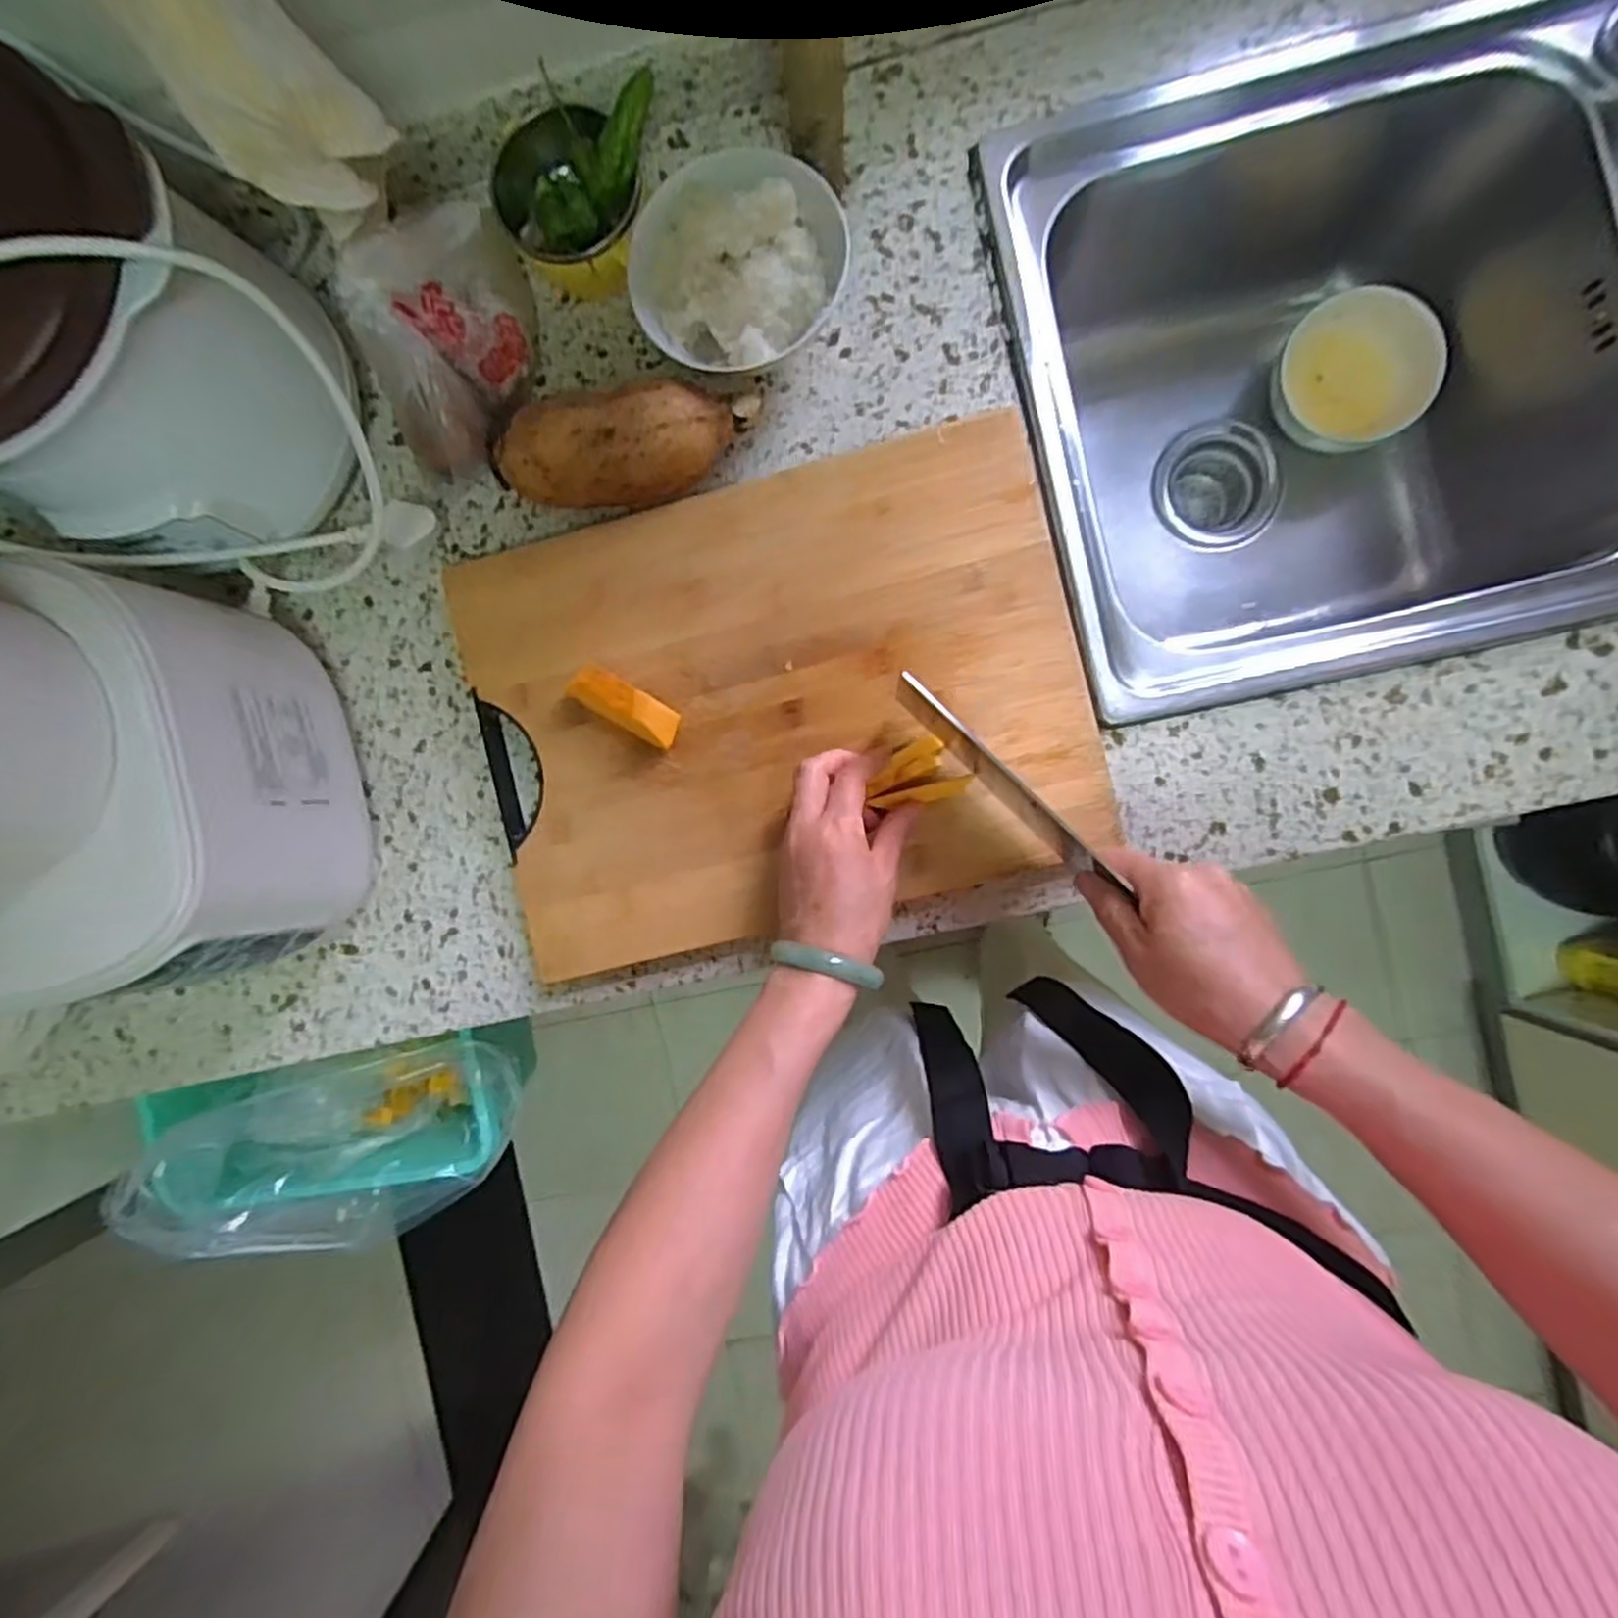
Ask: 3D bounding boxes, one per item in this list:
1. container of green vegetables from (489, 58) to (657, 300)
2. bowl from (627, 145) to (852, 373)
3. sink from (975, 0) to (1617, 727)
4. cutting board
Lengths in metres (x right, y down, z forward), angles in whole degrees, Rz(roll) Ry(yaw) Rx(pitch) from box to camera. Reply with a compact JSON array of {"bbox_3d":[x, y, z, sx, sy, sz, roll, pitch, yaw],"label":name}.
[{"bbox_3d":[-0.151,-0.400,0.501,0.105,0.076,0.110,13,92,4],"label":"container of green vegetables"},{"bbox_3d":[-0.042,-0.336,0.496,0.133,0.072,0.111,-3,90,5],"label":"bowl"},{"bbox_3d":[0.514,-0.330,0.602,0.728,0.250,0.401,-13,90,5],"label":"sink"},{"bbox_3d":[-0.021,-0.068,0.511,0.394,0.025,0.285,-15,89,6],"label":"cutting board"}]

